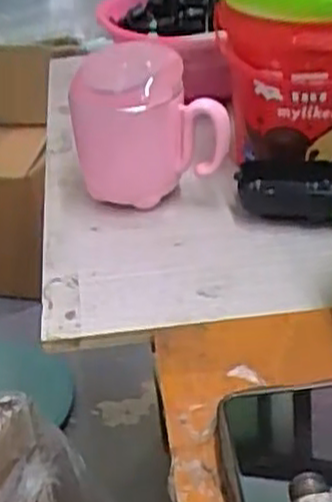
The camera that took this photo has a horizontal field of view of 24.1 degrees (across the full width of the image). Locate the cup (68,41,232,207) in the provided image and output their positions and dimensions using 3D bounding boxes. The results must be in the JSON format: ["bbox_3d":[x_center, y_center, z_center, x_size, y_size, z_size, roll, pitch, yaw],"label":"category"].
[{"bbox_3d":[-0.011,-0.092,0.555,0.110,0.104,0.076,-5,33,-2],"label":"cup"}]

